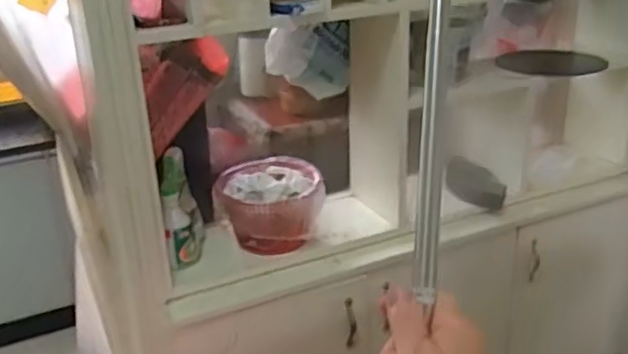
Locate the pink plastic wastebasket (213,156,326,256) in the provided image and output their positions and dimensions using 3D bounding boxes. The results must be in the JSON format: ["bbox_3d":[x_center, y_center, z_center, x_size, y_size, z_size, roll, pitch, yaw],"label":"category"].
[{"bbox_3d":[-0.094,0.060,1.437,0.225,0.158,0.202,-5,23,-6],"label":"pink plastic wastebasket"}]

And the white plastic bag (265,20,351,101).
[{"bbox_3d":[-0.013,-0.255,1.515,0.188,0.175,0.115,-2,23,2],"label":"white plastic bag"}]

